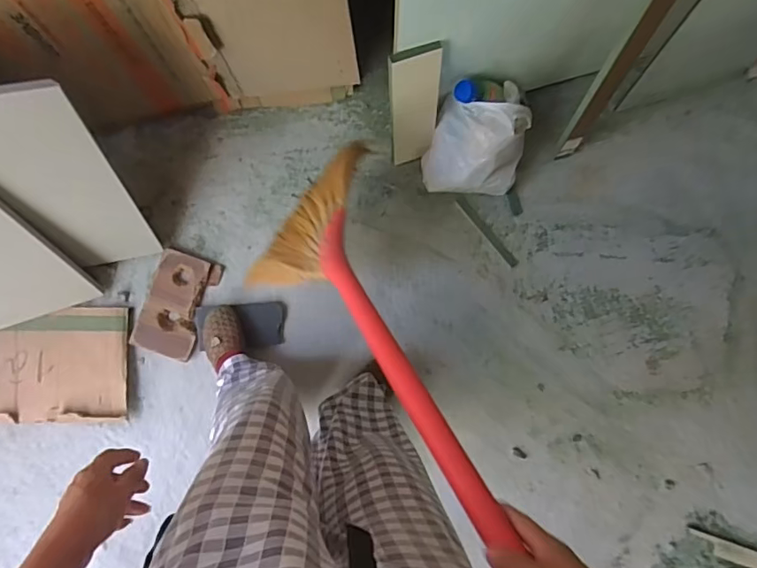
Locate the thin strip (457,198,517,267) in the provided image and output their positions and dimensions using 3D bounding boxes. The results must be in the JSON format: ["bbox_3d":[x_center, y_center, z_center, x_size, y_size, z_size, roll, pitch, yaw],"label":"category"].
[{"bbox_3d":[0.246,-0.116,1.185,0.018,0.007,0.196,-42,95,-2],"label":"thin strip"}]

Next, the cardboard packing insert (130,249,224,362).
[{"bbox_3d":[-0.437,0.046,1.130,0.128,0.025,0.216,21,91,-5],"label":"cardboard packing insert"}]

